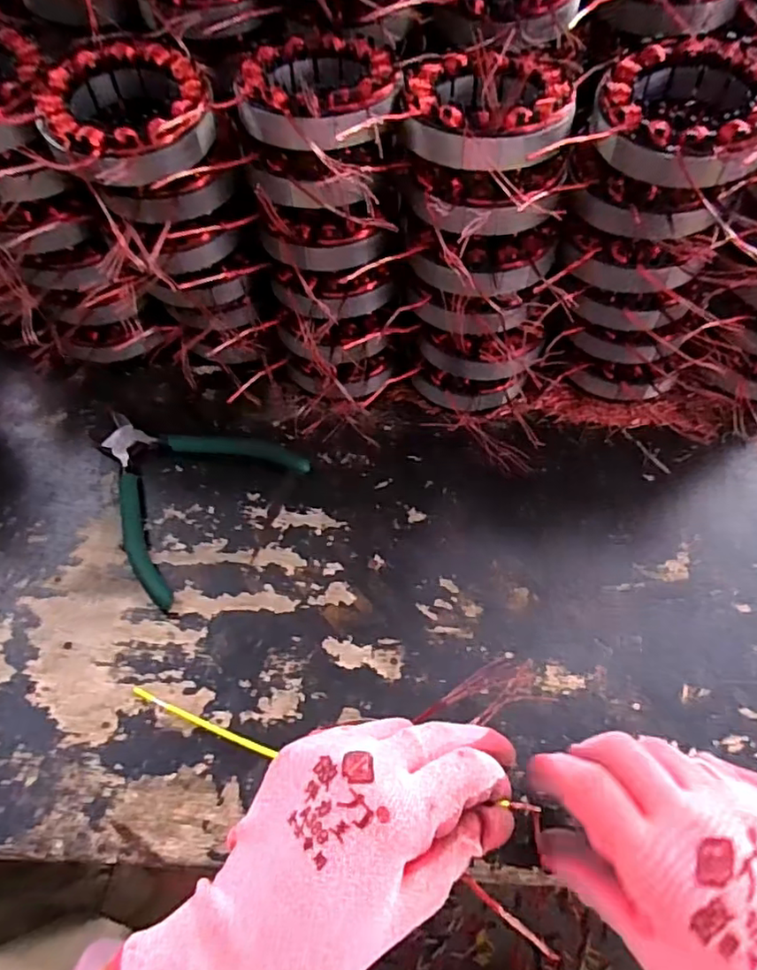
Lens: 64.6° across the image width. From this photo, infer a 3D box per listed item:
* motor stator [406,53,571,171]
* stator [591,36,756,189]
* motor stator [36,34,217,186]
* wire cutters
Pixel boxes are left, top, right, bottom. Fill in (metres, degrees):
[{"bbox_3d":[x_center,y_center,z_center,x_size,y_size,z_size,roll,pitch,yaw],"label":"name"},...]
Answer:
[{"bbox_3d":[0.056,-0.192,0.305,0.082,0.024,0.087,4,60,3],"label":"motor stator"},{"bbox_3d":[0.149,-0.179,0.292,0.085,0.025,0.099,22,63,13],"label":"stator"},{"bbox_3d":[-0.131,-0.189,0.312,0.093,0.033,0.087,0,60,0],"label":"motor stator"},{"bbox_3d":[-0.136,-0.007,0.400,0.131,0.013,0.128,36,67,19],"label":"wire cutters"}]

